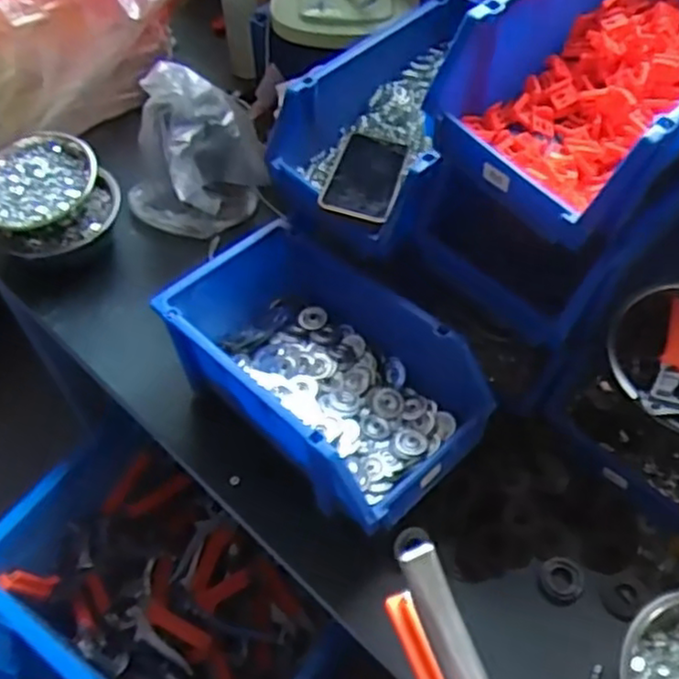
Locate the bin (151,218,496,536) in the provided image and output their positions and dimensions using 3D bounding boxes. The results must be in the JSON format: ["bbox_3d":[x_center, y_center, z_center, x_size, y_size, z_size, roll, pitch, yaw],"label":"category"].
[{"bbox_3d":[-0.023,0.028,0.800,0.204,0.127,0.363,-40,62,-23],"label":"bin"}]

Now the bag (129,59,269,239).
[{"bbox_3d":[-0.195,-0.255,0.975,0.133,0.234,0.163,37,63,24],"label":"bag"}]

